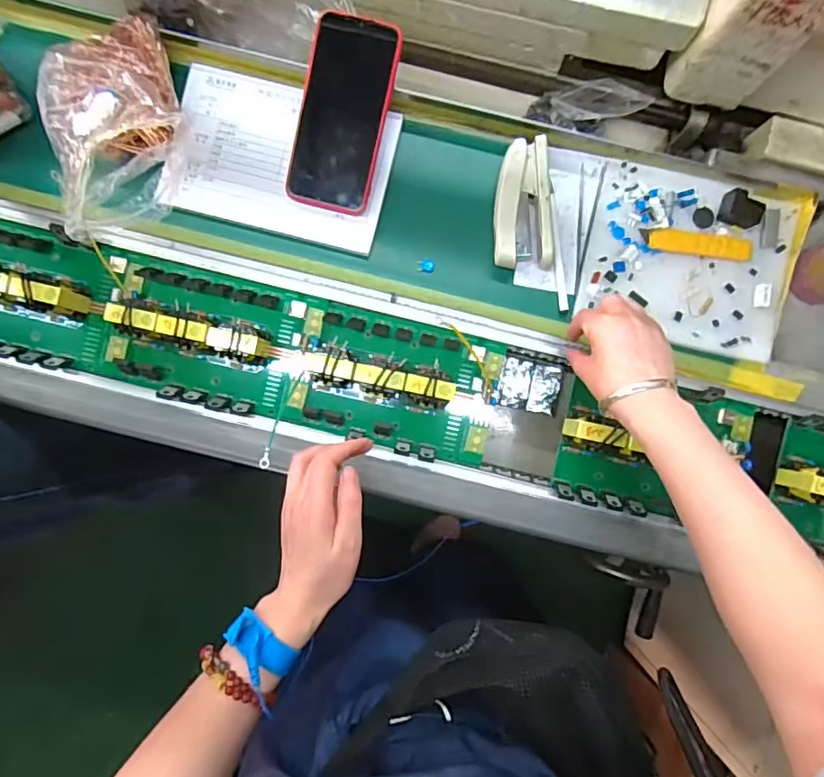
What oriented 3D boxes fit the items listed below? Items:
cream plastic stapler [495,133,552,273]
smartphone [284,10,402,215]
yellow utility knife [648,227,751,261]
[{"bbox_3d":[0.105,-0.169,0.500,0.052,0.022,0.114,4,93,3],"label":"cream plastic stapler"},{"bbox_3d":[-0.063,-0.248,0.493,0.079,0.010,0.163,15,101,3],"label":"smartphone"},{"bbox_3d":[0.269,-0.134,0.504,0.095,0.004,0.020,8,93,3],"label":"yellow utility knife"}]

